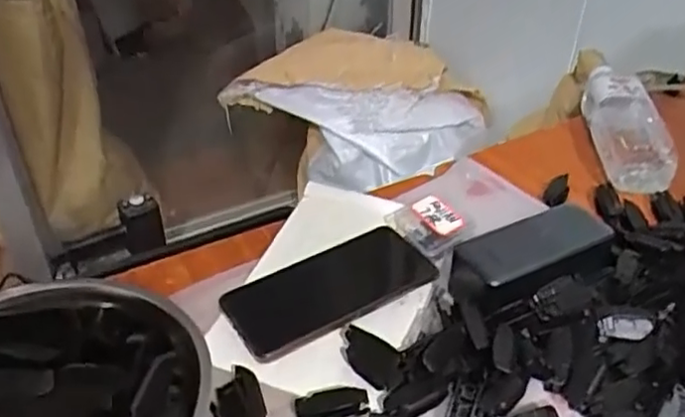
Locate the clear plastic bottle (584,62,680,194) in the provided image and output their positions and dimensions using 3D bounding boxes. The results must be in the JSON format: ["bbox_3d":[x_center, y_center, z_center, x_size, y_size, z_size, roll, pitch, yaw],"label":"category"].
[{"bbox_3d":[0.303,-0.094,0.693,0.065,0.071,0.185,1,37,2],"label":"clear plastic bottle"}]

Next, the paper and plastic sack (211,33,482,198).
[{"bbox_3d":[0.039,-0.189,1.293,0.457,0.249,0.283,12,39,17],"label":"paper and plastic sack"}]

